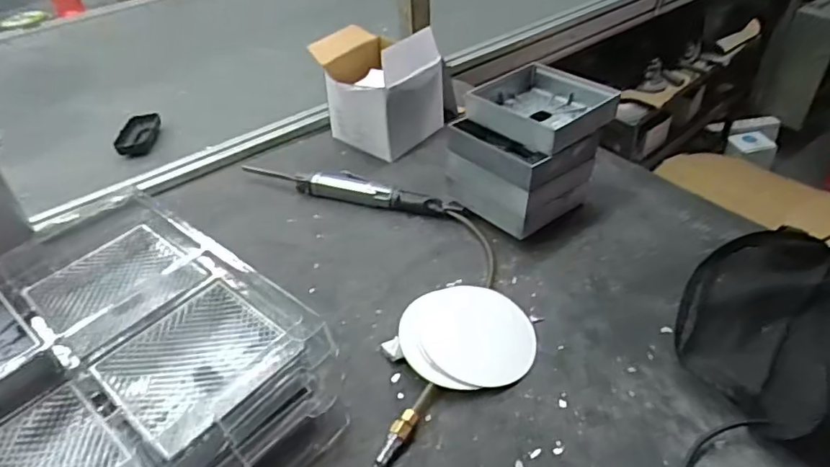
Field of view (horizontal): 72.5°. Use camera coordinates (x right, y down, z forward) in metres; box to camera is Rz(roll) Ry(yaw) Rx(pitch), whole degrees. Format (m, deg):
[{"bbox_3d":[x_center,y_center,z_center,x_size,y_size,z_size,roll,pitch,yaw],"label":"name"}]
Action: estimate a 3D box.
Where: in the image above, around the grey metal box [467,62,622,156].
[{"bbox_3d":[0.159,-0.159,0.707,0.148,0.038,0.152,-33,48,-29],"label":"grey metal box"}]

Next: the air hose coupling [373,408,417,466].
[{"bbox_3d":[-0.016,0.182,0.499,0.017,0.017,0.055,16,44,22],"label":"air hose coupling"}]

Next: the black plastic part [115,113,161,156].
[{"bbox_3d":[-0.448,-0.159,0.927,0.059,0.029,0.098,-9,41,-6],"label":"black plastic part"}]

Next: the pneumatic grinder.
[{"bbox_3d":[-0.094,-0.064,0.786,0.321,0.028,0.043,11,43,17],"label":"pneumatic grinder"}]

